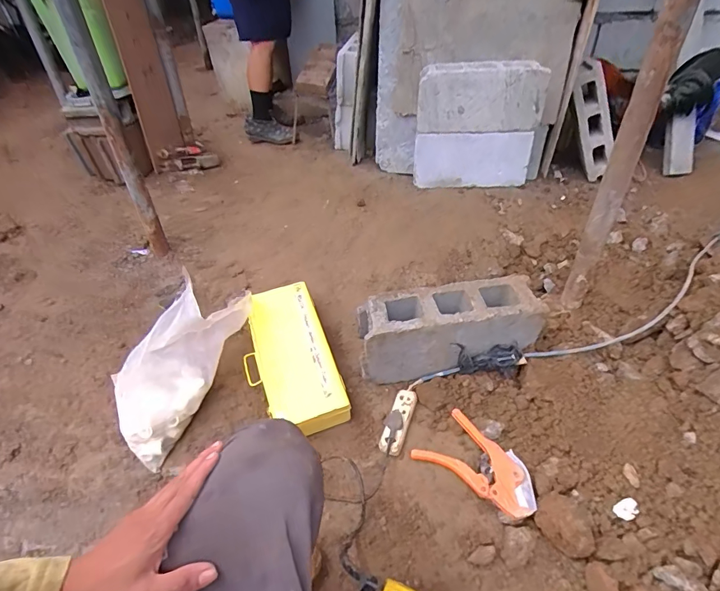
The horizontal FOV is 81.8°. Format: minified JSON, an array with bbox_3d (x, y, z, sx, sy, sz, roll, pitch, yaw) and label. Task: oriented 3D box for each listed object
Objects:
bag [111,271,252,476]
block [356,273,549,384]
[{"bbox_3d":[-0.389,0.162,0.892,0.133,0.376,0.171,36,8,38],"label":"bag"},{"bbox_3d":[0.195,0.078,0.942,0.390,0.170,0.114,-8,39,-6],"label":"block"}]

